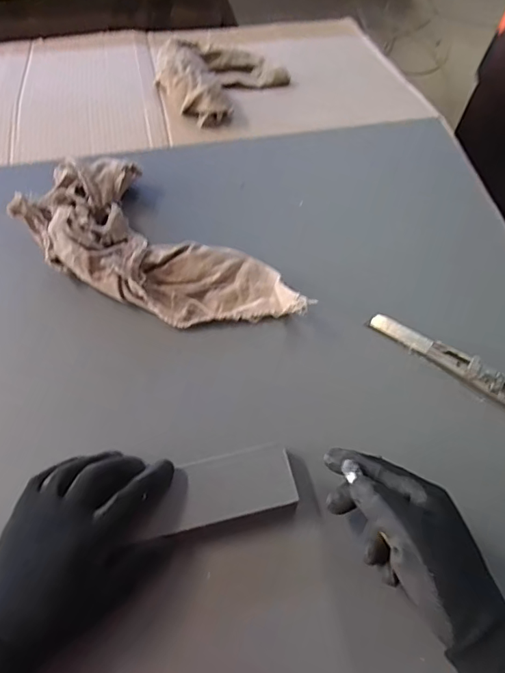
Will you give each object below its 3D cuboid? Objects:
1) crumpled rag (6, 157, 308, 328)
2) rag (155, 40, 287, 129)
[{"bbox_3d":[-0.103,-0.085,0.508,0.312,0.050,0.141,37,66,17],"label":"crumpled rag"},{"bbox_3d":[-0.043,-0.368,0.713,0.156,0.065,0.206,22,45,14],"label":"rag"}]

